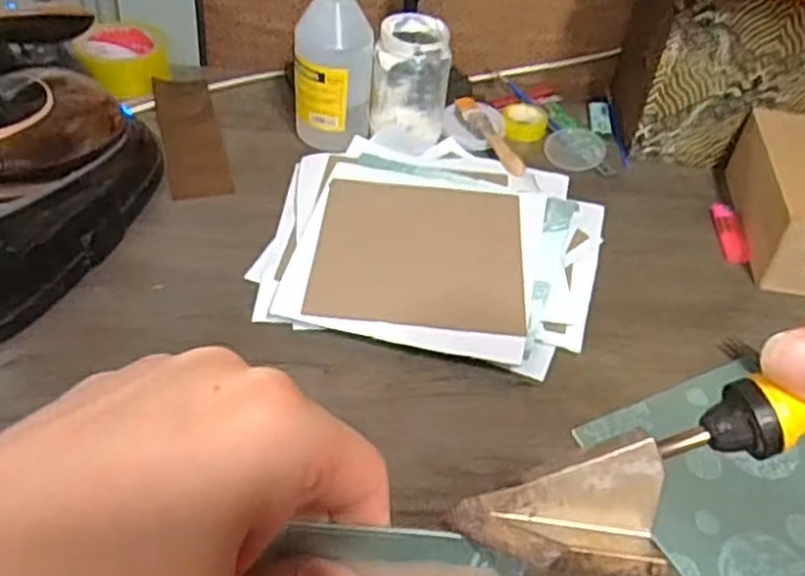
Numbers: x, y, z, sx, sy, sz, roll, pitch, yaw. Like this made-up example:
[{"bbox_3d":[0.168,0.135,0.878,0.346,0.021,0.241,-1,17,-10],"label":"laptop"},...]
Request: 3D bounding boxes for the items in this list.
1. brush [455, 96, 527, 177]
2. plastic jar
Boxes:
[{"bbox_3d":[0.095,-0.163,0.807,0.026,0.016,0.134,-14,48,-20],"label":"brush"},{"bbox_3d":[0.010,-0.210,0.770,0.074,0.103,0.079,6,44,-1],"label":"plastic jar"}]

